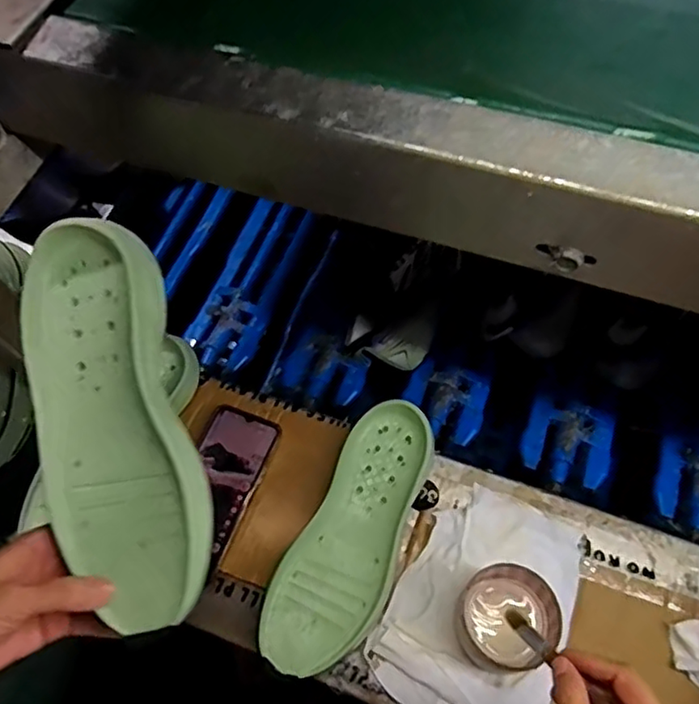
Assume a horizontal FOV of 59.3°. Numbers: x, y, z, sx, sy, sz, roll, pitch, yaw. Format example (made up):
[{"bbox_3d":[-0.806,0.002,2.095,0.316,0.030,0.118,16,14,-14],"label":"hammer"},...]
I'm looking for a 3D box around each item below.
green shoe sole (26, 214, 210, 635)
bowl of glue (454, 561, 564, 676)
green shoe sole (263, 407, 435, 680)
[{"bbox_3d":[-0.151,0.042,0.381,0.096,0.037,0.246,-12,85,-4],"label":"green shoe sole"},{"bbox_3d":[0.135,0.229,0.530,0.084,0.060,0.080,-43,69,-13],"label":"bowl of glue"},{"bbox_3d":[0.008,0.172,0.580,0.094,0.041,0.255,24,70,16],"label":"green shoe sole"}]

